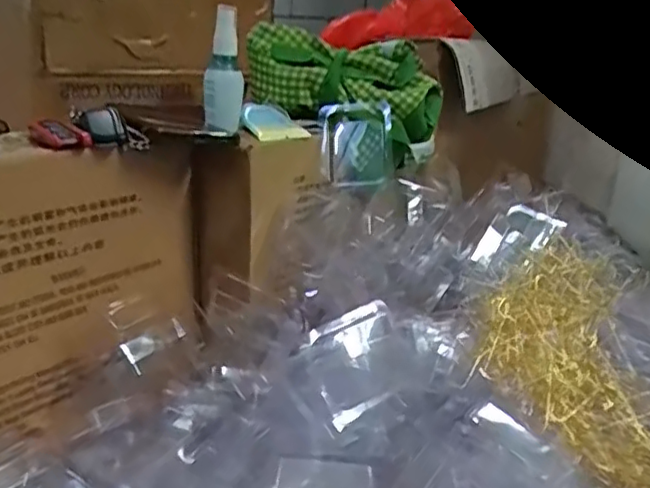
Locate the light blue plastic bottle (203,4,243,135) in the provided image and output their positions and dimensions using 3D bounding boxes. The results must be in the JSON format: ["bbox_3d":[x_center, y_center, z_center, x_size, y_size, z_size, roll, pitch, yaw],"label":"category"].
[{"bbox_3d":[-0.101,-0.170,0.622,0.034,0.118,0.031,3,17,0],"label":"light blue plastic bottle"}]

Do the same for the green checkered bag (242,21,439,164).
[{"bbox_3d":[0.020,-0.179,0.699,0.228,0.117,0.071,21,20,7],"label":"green checkered bag"}]

